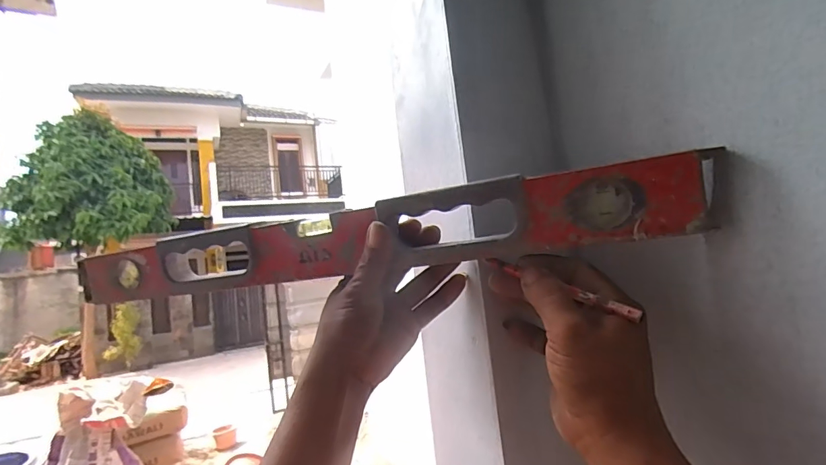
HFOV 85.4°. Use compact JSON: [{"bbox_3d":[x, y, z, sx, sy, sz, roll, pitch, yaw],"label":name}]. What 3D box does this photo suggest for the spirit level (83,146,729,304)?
[{"bbox_3d":[-0.068,0.011,0.378,0.571,0.054,0.027,-8,-5,20],"label":"spirit level"}]

